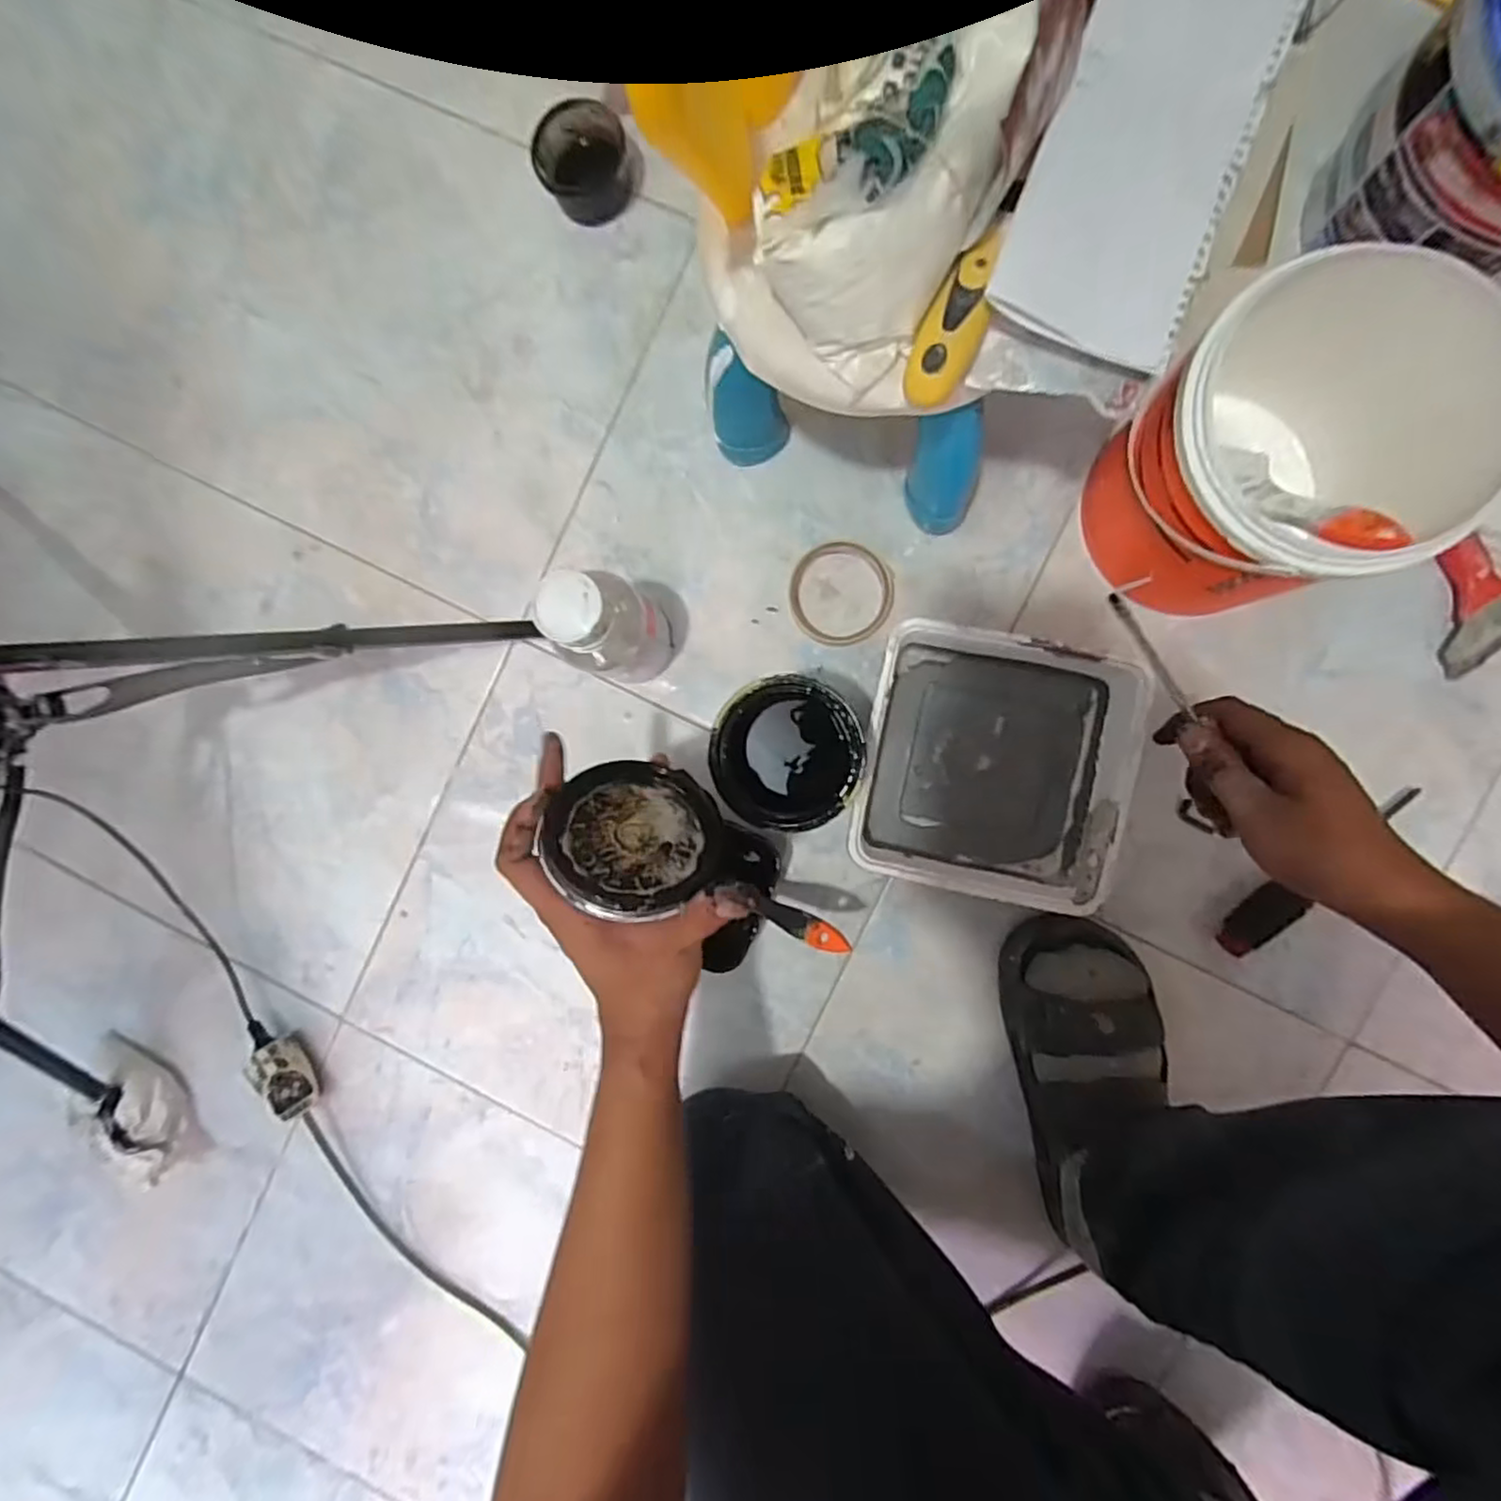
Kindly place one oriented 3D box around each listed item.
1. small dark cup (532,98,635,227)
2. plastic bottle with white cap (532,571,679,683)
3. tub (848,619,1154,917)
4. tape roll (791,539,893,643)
[{"bbox_3d":[-0.140,-0.494,0.594,0.077,0.039,0.074,0,92,5],"label":"small dark cup"},{"bbox_3d":[-0.102,-0.092,0.536,0.064,0.170,0.064,0,92,5],"label":"plastic bottle with white cap"},{"bbox_3d":[0.188,0.010,0.561,0.195,0.066,0.195,11,93,4],"label":"tub"},{"bbox_3d":[0.076,-0.131,0.590,0.085,0.015,0.082,0,92,5],"label":"tape roll"}]

